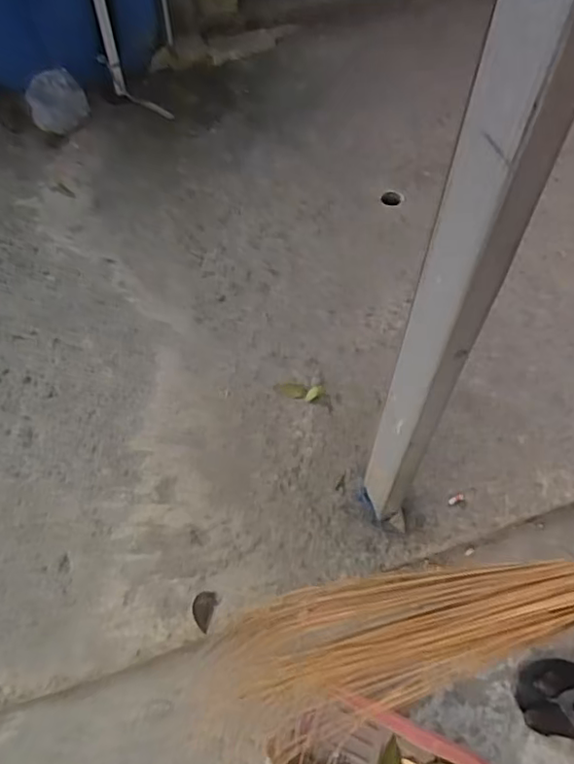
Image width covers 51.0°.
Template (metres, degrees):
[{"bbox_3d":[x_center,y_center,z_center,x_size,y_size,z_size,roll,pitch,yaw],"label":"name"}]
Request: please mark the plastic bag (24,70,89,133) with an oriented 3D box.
[{"bbox_3d":[-0.625,-0.762,1.640,0.153,0.087,0.175,-18,60,-11],"label":"plastic bag"}]

